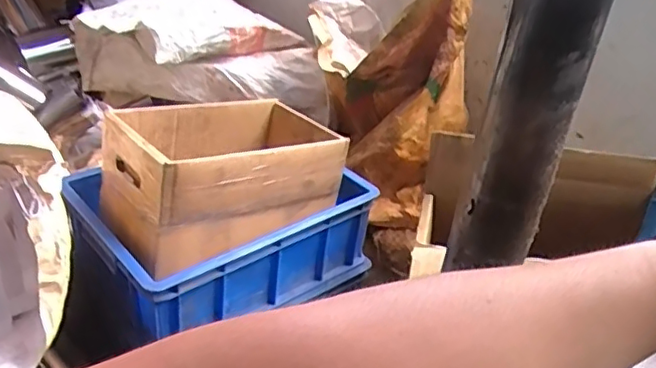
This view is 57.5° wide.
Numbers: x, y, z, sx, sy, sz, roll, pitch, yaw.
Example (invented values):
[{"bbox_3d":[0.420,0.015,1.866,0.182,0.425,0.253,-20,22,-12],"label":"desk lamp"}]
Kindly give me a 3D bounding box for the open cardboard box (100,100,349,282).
[{"bbox_3d":[-0.156,-0.031,0.890,0.331,0.143,0.210,-16,38,-33],"label":"open cardboard box"}]

